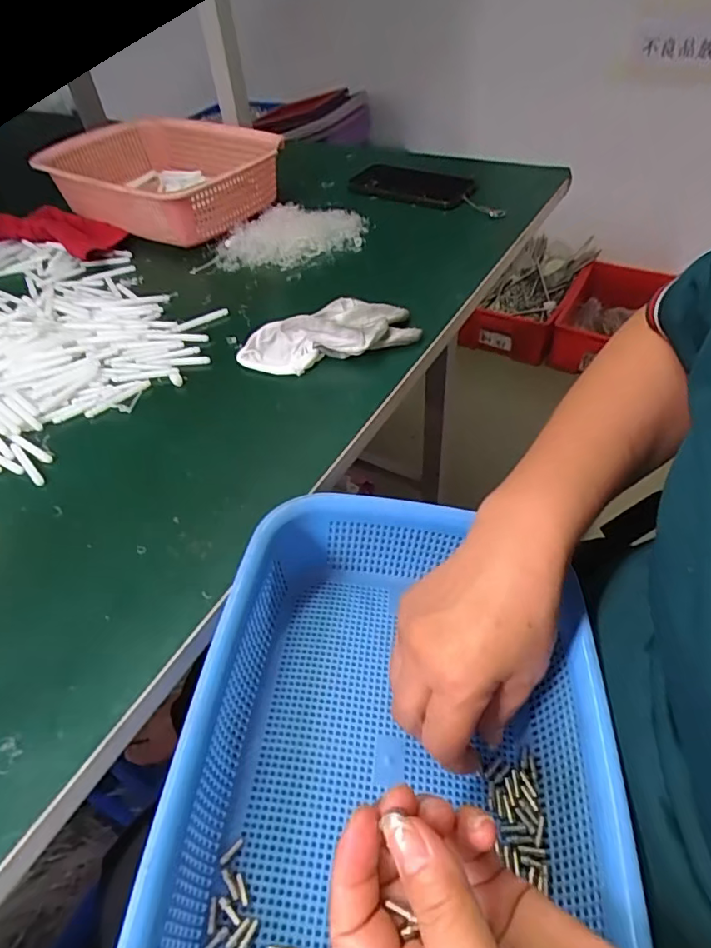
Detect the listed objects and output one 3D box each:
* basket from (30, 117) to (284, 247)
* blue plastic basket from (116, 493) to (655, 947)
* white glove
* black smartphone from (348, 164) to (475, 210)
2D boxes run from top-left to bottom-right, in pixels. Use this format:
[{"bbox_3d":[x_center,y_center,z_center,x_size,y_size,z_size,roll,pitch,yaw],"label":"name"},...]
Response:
[{"bbox_3d":[-0.265,-0.389,0.695,0.329,0.080,0.209,25,55,26],"label":"basket"},{"bbox_3d":[0.024,0.144,0.283,0.206,0.089,0.290,3,48,10],"label":"blue plastic basket"},{"bbox_3d":[-0.026,-0.124,0.468,0.156,0.035,0.065,-15,48,-7],"label":"white glove"},{"bbox_3d":[0.072,-0.374,0.686,0.159,0.016,0.087,24,54,25],"label":"black smartphone"}]

